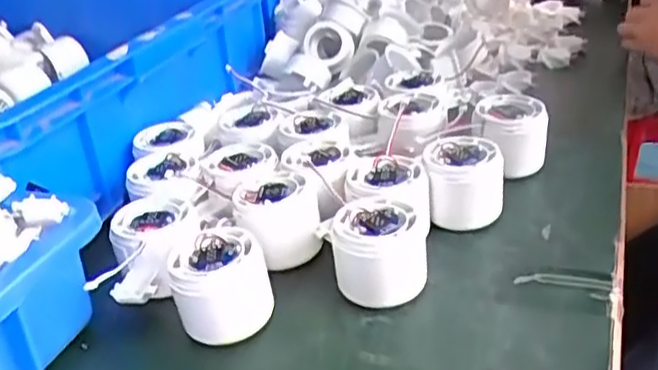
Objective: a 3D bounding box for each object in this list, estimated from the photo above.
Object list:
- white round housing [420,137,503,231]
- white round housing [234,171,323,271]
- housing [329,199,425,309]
[{"bbox_3d":[0.097,-0.003,0.506,0.055,0.054,0.060,-5,29,3],"label":"white round housing"},{"bbox_3d":[-0.035,0.022,0.493,0.057,0.055,0.057,-4,29,3],"label":"white round housing"},{"bbox_3d":[0.033,0.043,0.446,0.057,0.054,0.057,-5,29,3],"label":"housing"}]

